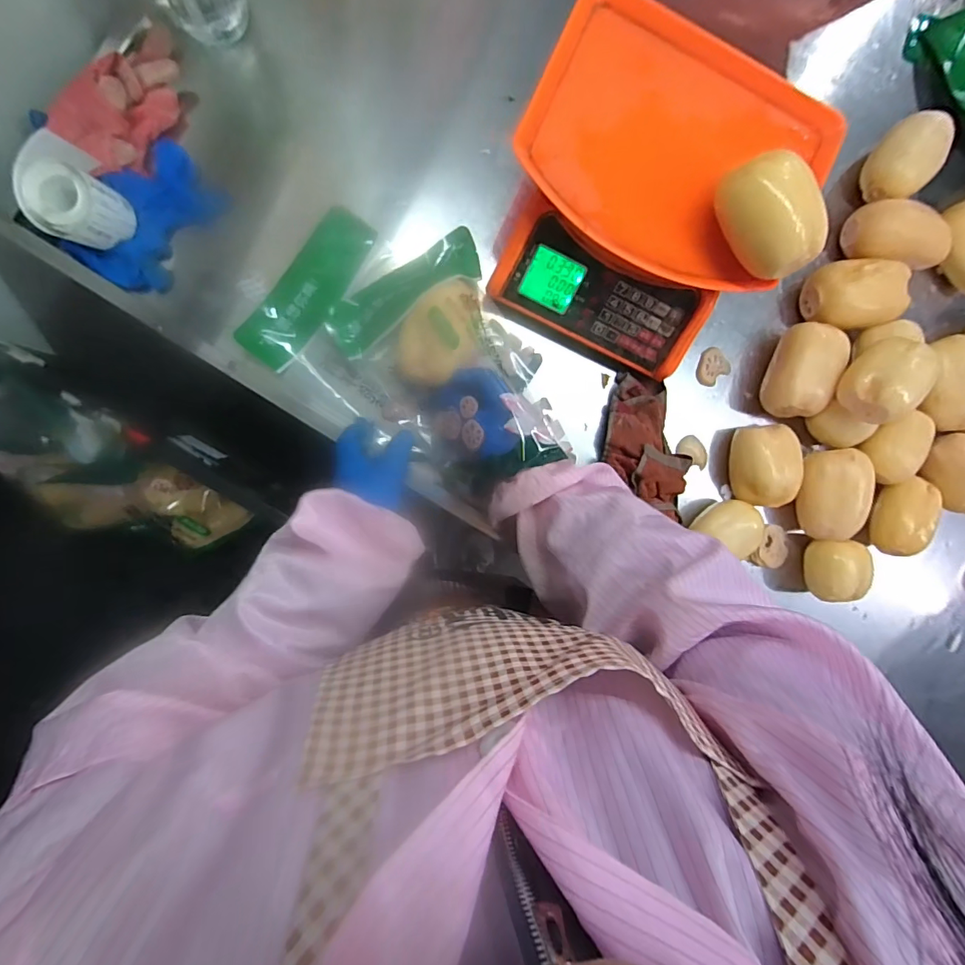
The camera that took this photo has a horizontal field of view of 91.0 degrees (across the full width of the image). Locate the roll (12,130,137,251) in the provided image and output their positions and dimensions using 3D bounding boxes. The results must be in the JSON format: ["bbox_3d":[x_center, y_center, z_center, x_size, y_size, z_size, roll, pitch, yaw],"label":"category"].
[{"bbox_3d":[-0.406,-0.283,0.475,0.070,0.061,0.086,32,90,-6],"label":"roll"}]

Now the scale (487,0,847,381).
[{"bbox_3d":[0.167,-0.291,0.508,0.283,0.120,0.281,25,90,-6],"label":"scale"}]

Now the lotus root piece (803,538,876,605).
[{"bbox_3d":[0.441,0.108,0.596,0.060,0.053,0.070,-2,93,-5],"label":"lotus root piece"}]

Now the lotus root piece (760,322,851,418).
[{"bbox_3d":[0.379,-0.130,0.560,0.061,0.056,0.104,16,91,-5],"label":"lotus root piece"}]

